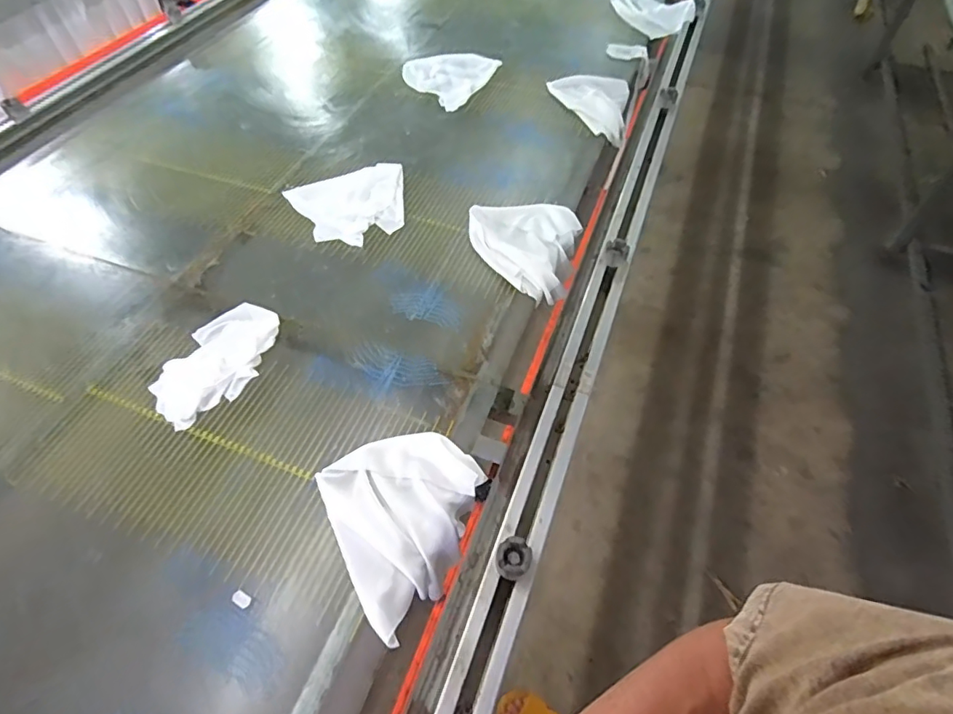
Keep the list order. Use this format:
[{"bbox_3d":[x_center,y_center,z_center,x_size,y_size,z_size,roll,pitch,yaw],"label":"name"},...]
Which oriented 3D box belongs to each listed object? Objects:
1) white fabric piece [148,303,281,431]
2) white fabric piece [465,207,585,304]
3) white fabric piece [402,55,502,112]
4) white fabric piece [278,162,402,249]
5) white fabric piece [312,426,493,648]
[{"bbox_3d":[-0.371,0.002,0.734,0.128,0.029,0.209,9,55,10],"label":"white fabric piece"},{"bbox_3d":[0.082,-0.177,0.878,0.189,0.052,0.207,1,54,4],"label":"white fabric piece"},{"bbox_3d":[-0.065,-0.632,1.177,0.217,0.013,0.202,-2,58,3],"label":"white fabric piece"},{"bbox_3d":[-0.216,-0.285,0.941,0.204,0.019,0.198,-29,58,-17],"label":"white fabric piece"},{"bbox_3d":[-0.074,0.191,0.623,0.186,0.059,0.206,-28,58,-18],"label":"white fabric piece"}]

